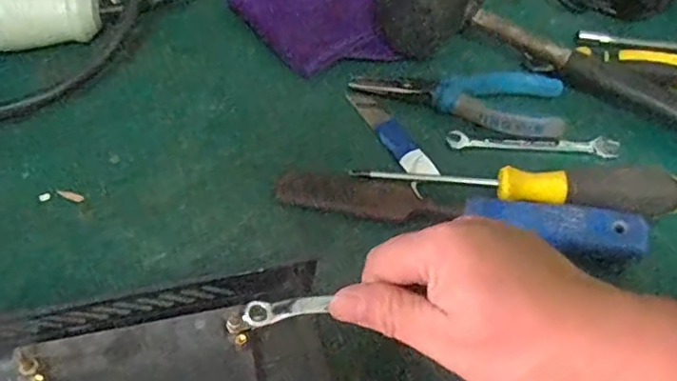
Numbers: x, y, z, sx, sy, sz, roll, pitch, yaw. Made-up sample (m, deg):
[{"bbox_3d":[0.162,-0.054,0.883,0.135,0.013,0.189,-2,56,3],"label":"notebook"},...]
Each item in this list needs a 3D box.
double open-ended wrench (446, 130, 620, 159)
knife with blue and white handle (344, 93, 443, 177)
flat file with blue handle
[{"bbox_3d":[0.140,-0.035,0.419,0.121,0.006,0.019,4,50,2],"label":"double open-ended wrench"},{"bbox_3d":[0.038,-0.044,0.423,0.020,0.004,0.099,-20,53,-17],"label":"knife with blue and white handle"},{"bbox_3d":[0.071,0.011,0.366,0.222,0.030,0.035,12,51,9],"label":"flat file with blue handle"}]

